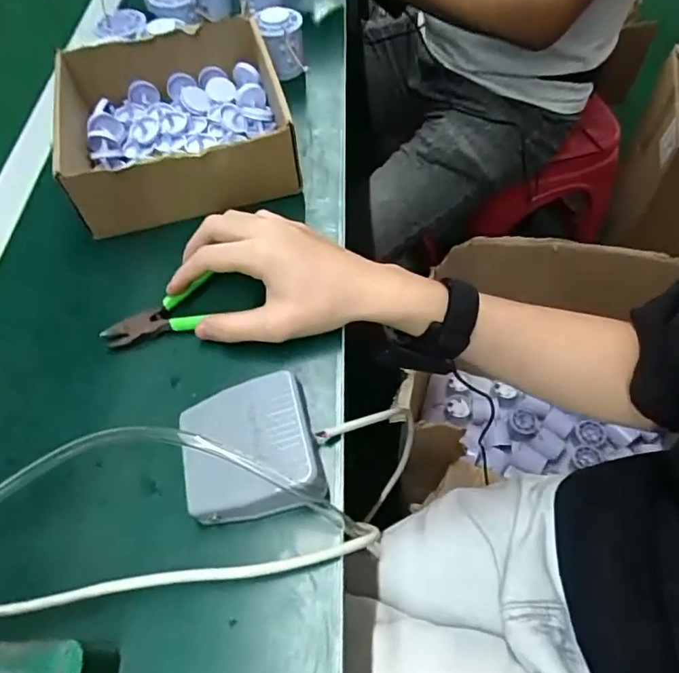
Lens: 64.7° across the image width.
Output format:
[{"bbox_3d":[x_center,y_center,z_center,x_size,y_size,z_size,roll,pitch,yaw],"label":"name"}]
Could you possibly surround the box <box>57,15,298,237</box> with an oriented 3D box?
[{"bbox_3d":[-0.151,-0.200,0.498,0.189,0.064,0.197,-15,57,-6],"label":"box"}]

